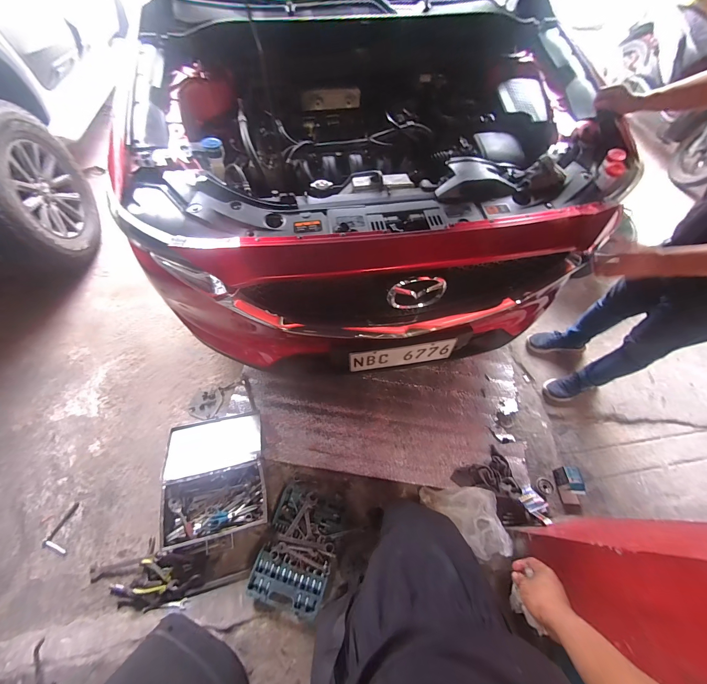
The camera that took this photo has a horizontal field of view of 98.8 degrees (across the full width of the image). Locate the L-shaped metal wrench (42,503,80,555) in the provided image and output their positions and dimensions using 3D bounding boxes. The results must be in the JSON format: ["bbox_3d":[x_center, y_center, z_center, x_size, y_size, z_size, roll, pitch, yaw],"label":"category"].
[{"bbox_3d":[-1.154,0.750,1.225,0.098,0.011,0.166,19,63,7],"label":"L-shaped metal wrench"}]

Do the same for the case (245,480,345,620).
[{"bbox_3d":[-0.211,0.804,1.200,0.281,0.082,0.395,15,63,6],"label":"case"}]

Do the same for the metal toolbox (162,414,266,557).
[{"bbox_3d":[-0.580,0.578,1.294,0.411,0.102,0.451,-11,63,-8],"label":"metal toolbox"}]

